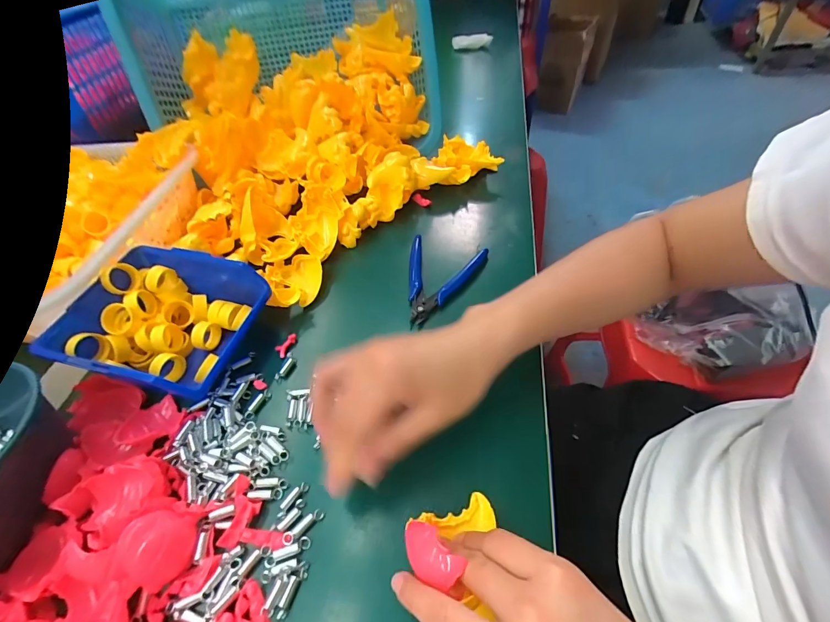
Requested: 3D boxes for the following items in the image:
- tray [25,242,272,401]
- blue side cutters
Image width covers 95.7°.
[{"bbox_3d":[-0.206,0.010,0.317,0.130,0.055,0.121,11,54,14],"label":"tray"},{"bbox_3d":[0.029,-0.026,0.371,0.076,0.009,0.103,10,62,2],"label":"blue side cutters"}]

